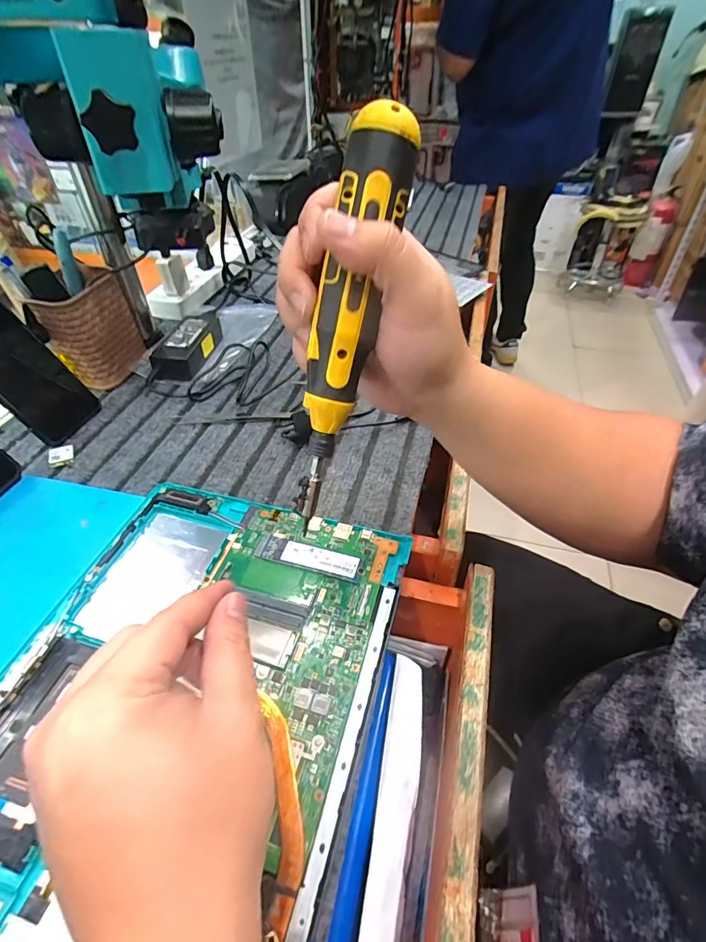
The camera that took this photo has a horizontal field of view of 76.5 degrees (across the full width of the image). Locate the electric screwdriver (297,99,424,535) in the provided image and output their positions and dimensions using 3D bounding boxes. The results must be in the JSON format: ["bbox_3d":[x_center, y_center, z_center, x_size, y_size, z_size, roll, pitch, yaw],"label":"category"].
[{"bbox_3d":[-0.006,-0.071,0.247,0.031,0.217,0.028,23,22,24],"label":"electric screwdriver"}]

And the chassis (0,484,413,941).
[{"bbox_3d":[-0.113,0.153,0.259,0.222,0.012,0.353,11,45,13],"label":"chassis"}]

